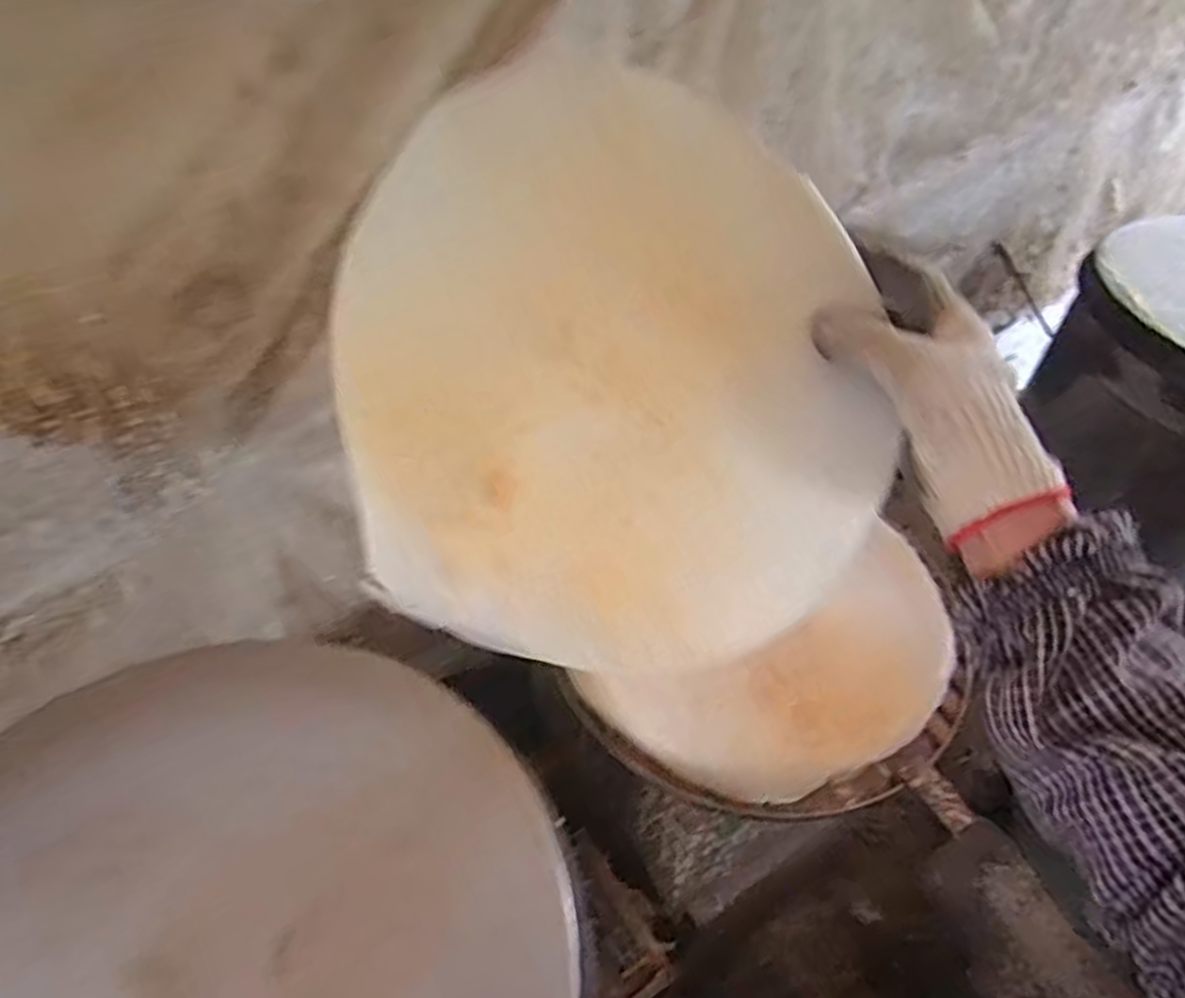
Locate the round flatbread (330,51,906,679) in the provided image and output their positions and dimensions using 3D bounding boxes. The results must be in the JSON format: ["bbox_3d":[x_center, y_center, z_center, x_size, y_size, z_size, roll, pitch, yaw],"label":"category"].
[{"bbox_3d":[-0.012,-0.055,0.463,0.340,0.359,0.020,-4,17,20],"label":"round flatbread"}]

